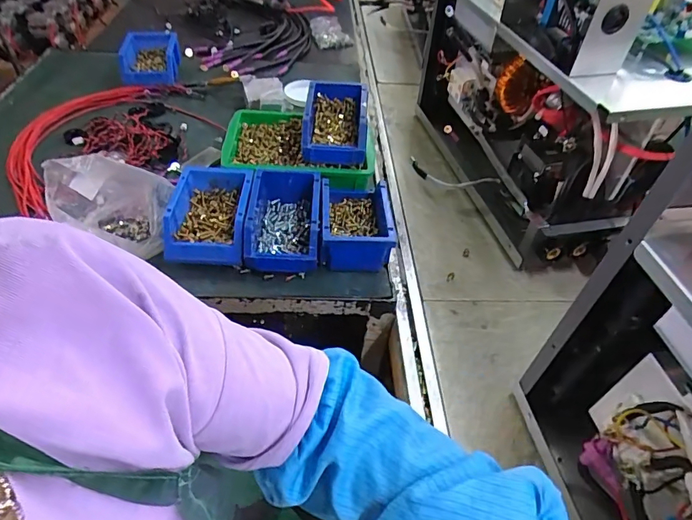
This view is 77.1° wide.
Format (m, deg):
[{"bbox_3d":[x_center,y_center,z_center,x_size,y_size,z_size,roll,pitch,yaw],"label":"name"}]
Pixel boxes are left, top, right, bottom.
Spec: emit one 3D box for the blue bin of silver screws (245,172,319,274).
[{"bbox_3d":[-0.095,-0.063,0.659,0.106,0.068,0.166,1,47,-4],"label":"blue bin of silver screws"}]

